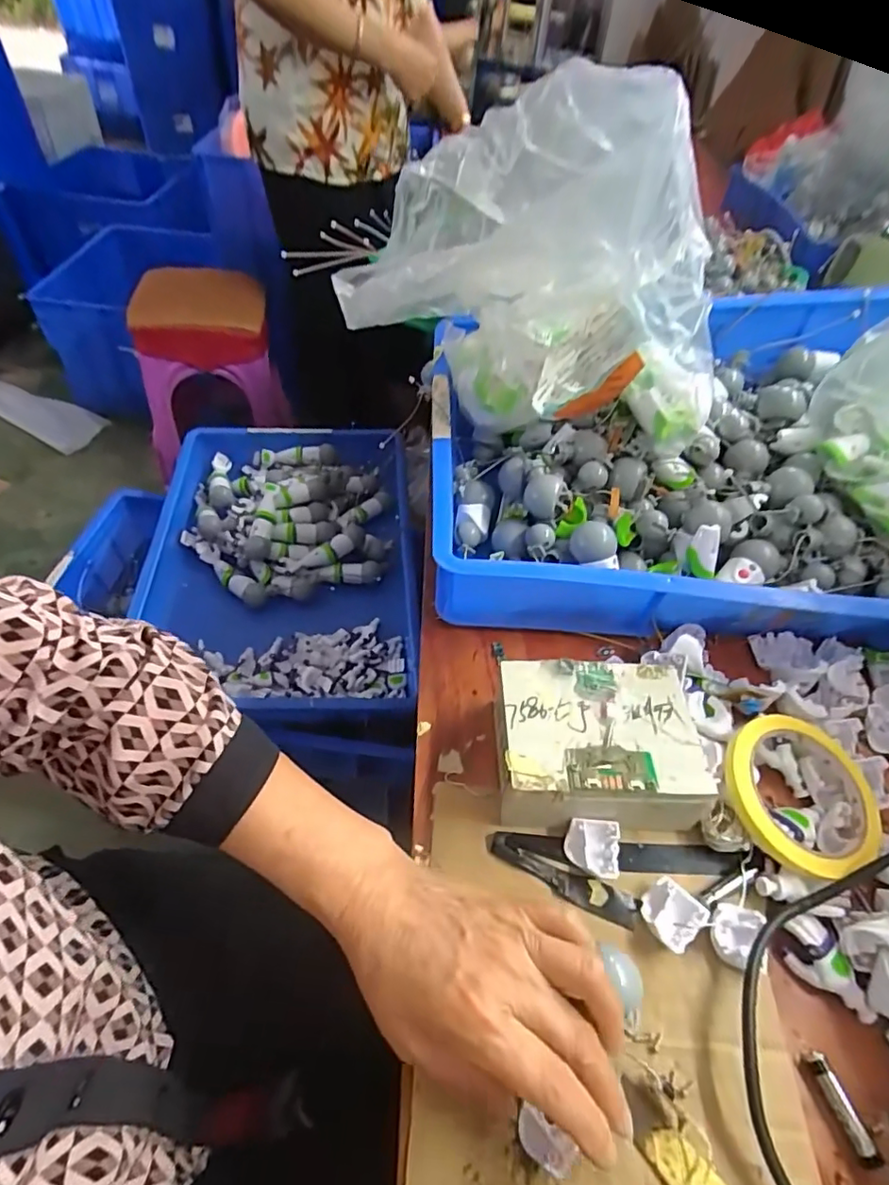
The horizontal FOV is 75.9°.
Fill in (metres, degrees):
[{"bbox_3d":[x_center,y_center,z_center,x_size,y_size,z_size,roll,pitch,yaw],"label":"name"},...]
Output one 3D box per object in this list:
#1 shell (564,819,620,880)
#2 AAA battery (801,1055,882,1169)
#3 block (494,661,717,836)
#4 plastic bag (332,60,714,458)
[{"bbox_3d":[0.090,0.156,0.345,0.030,0.016,0.030,8,49,1],"label":"shell"},{"bbox_3d":[0.194,0.252,0.278,0.011,0.008,0.043,-13,52,-16],"label":"AAA battery"},{"bbox_3d":[0.096,0.099,0.372,0.122,0.055,0.097,4,49,-2],"label":"block"},{"bbox_3d":[0.073,-0.264,0.472,0.334,0.245,0.158,39,56,25],"label":"plastic bag"}]

